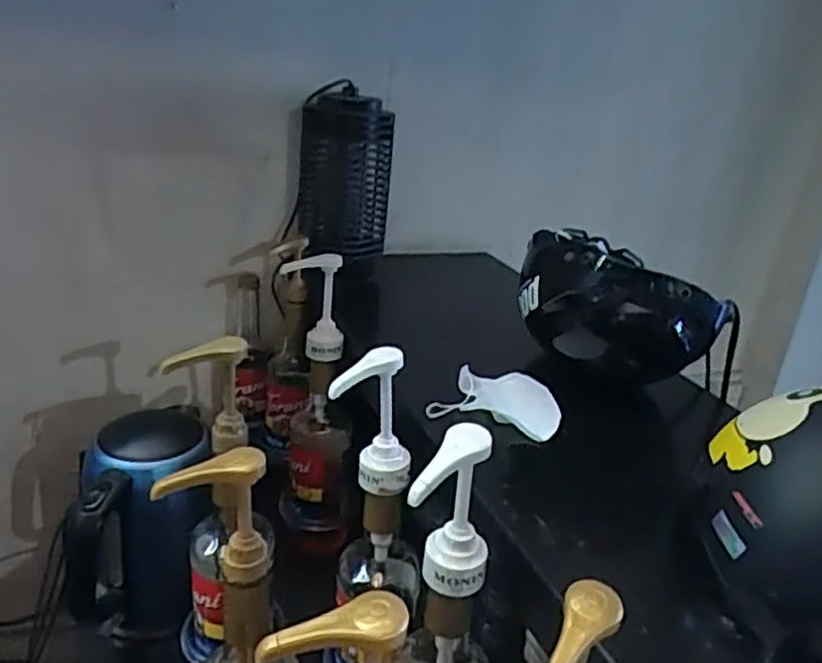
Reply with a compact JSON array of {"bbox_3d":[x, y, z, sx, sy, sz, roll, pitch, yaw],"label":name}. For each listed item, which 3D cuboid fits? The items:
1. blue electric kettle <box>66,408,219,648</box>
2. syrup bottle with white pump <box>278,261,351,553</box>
[{"bbox_3d":[-0.281,0.220,0.760,0.128,0.215,0.148,1,23,-12],"label":"blue electric kettle"},{"bbox_3d":[-0.118,0.100,0.852,0.090,0.368,0.099,6,22,0],"label":"syrup bottle with white pump"}]

